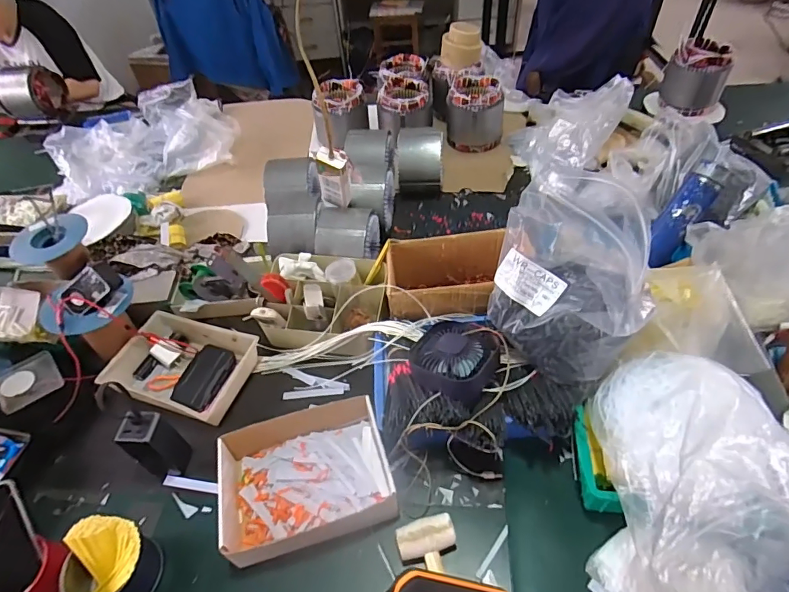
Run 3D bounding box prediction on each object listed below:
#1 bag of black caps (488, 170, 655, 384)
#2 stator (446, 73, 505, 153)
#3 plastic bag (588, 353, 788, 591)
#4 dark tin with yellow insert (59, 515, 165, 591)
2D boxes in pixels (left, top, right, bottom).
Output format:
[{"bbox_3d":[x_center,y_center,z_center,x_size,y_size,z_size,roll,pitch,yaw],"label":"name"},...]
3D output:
[{"bbox_3d":[0.253,-0.026,0.647,0.211,0.236,0.181,11,49,12],"label":"bag of black caps"},{"bbox_3d":[0.229,-0.512,1.303,0.157,0.160,0.150,4,49,9],"label":"stator"},{"bbox_3d":[0.376,0.238,0.541,0.220,0.249,0.369,5,49,9],"label":"plastic bag"},{"bbox_3d":[-0.382,0.366,0.620,0.101,0.094,0.098,6,49,10],"label":"dark tin with yellow insert"}]

